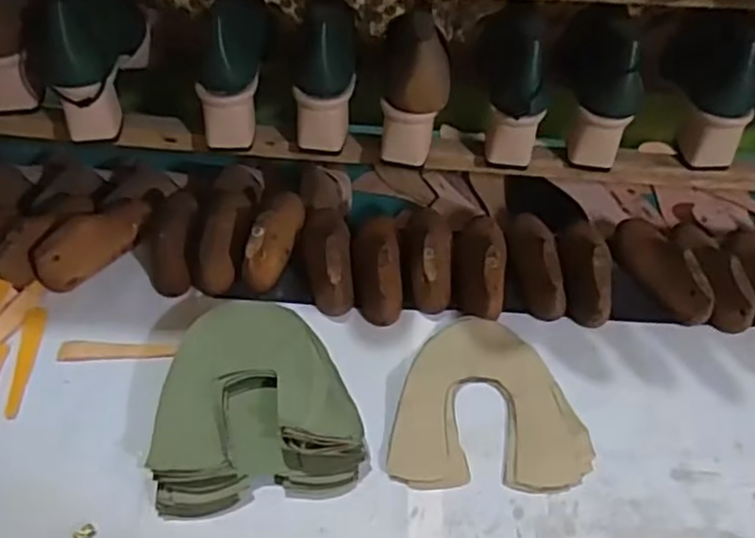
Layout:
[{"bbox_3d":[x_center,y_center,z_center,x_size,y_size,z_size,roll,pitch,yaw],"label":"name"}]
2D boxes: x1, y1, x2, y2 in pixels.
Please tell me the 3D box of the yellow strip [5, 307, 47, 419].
[{"bbox_3d":[-0.333,0.085,0.650,0.020,0.004,0.121,-5,51,-6],"label":"yellow strip"}]

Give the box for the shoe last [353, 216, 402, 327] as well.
[{"bbox_3d":[0.000,-0.009,0.704,0.048,0.054,0.140,-1,50,-3],"label":"shoe last"}]

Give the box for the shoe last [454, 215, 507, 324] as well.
[{"bbox_3d":[0.107,-0.010,0.704,0.055,0.052,0.131,2,50,0],"label":"shoe last"}]

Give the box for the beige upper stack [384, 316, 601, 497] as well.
[{"bbox_3d":[0.100,0.117,0.624,0.170,0.019,0.160,2,50,0],"label":"beige upper stack"}]

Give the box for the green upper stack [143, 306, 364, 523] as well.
[{"bbox_3d":[-0.105,0.114,0.601,0.170,0.048,0.171,-6,51,-7],"label":"green upper stack"}]

